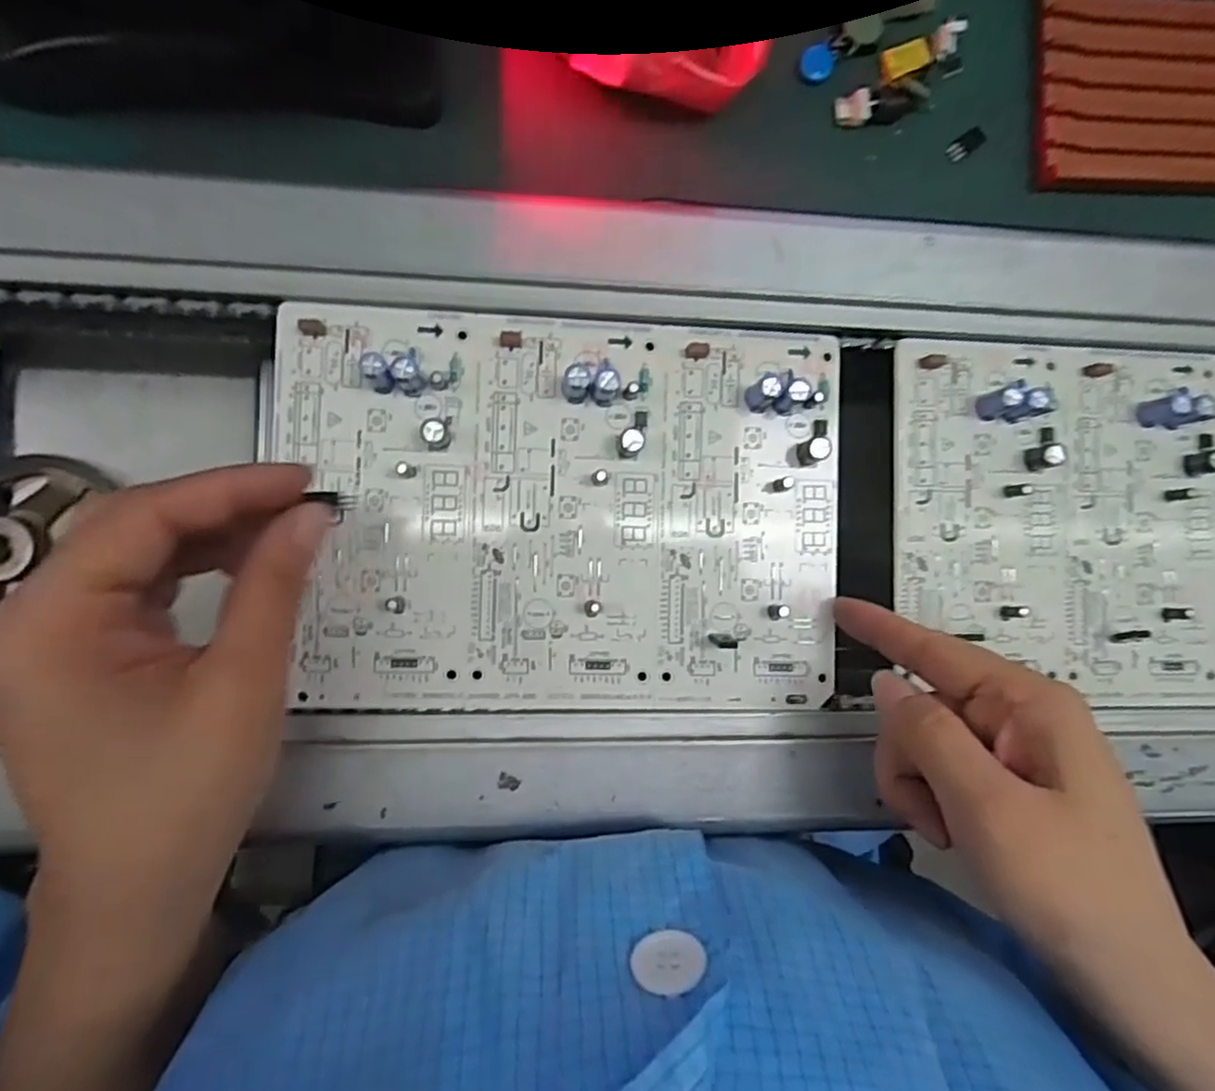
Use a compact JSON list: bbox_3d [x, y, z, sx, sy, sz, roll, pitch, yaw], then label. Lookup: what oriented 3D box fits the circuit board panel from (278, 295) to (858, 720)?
[{"bbox_3d":[-0.014,-0.013,0.284,0.220,0.013,0.155,1,91,-4],"label":"circuit board panel"}]

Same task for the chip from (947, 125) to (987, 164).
[{"bbox_3d":[0.153,-0.170,0.297,0.018,0.004,0.009,-43,93,-2],"label":"chip"}]

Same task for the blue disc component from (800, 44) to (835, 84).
[{"bbox_3d":[0.086,-0.199,0.289,0.014,0.006,0.012,26,87,-4],"label":"blue disc component"}]

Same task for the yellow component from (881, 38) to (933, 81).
[{"bbox_3d":[0.124,-0.201,0.289,0.024,0.004,0.013,-21,91,-5],"label":"yellow component"}]

